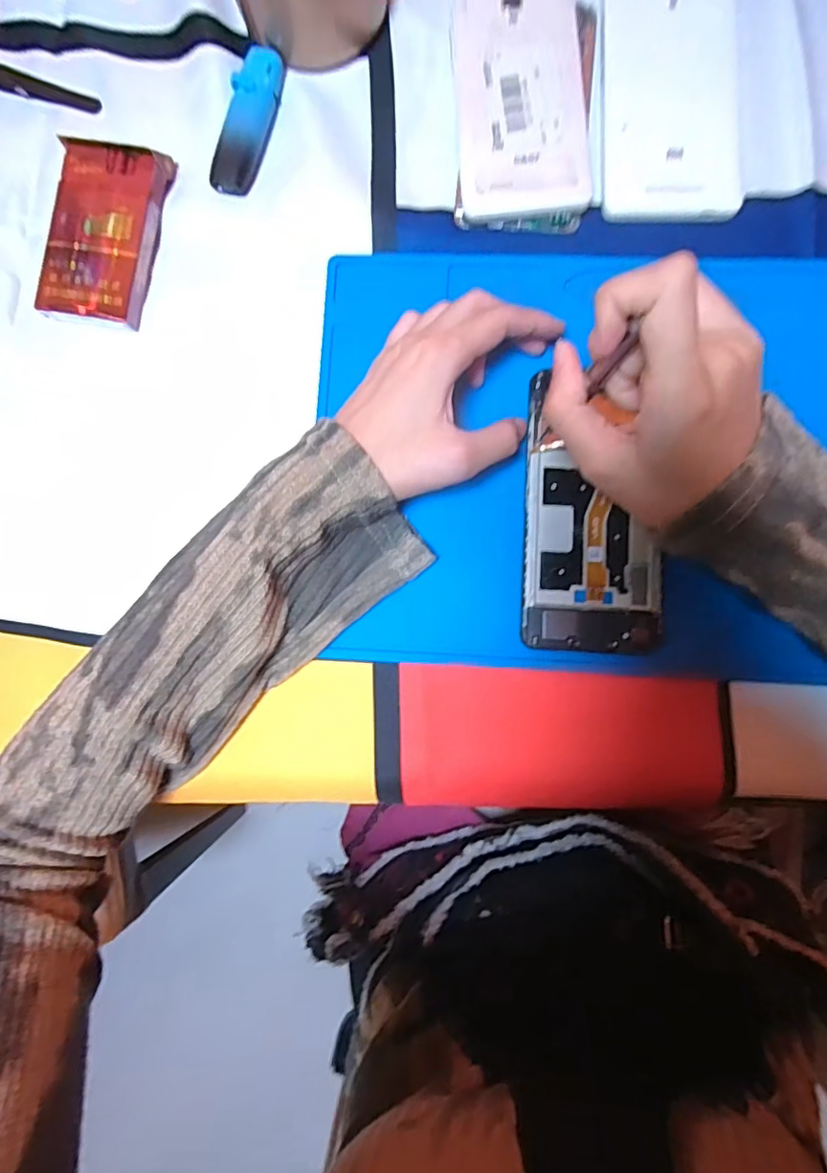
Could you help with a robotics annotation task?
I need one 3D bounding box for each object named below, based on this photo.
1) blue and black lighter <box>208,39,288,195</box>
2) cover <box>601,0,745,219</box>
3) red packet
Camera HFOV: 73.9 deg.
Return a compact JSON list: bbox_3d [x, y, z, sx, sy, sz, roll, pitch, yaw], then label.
[{"bbox_3d":[-0.095,-0.270,0.316,0.026,0.012,0.086,13,86,4],"label":"blue and black lighter"},{"bbox_3d":[0.146,-0.279,0.308,0.075,0.006,0.148,1,85,3],"label":"cover"},{"bbox_3d":[-0.176,-0.199,0.313,0.056,0.018,0.102,11,86,4],"label":"red packet"}]

